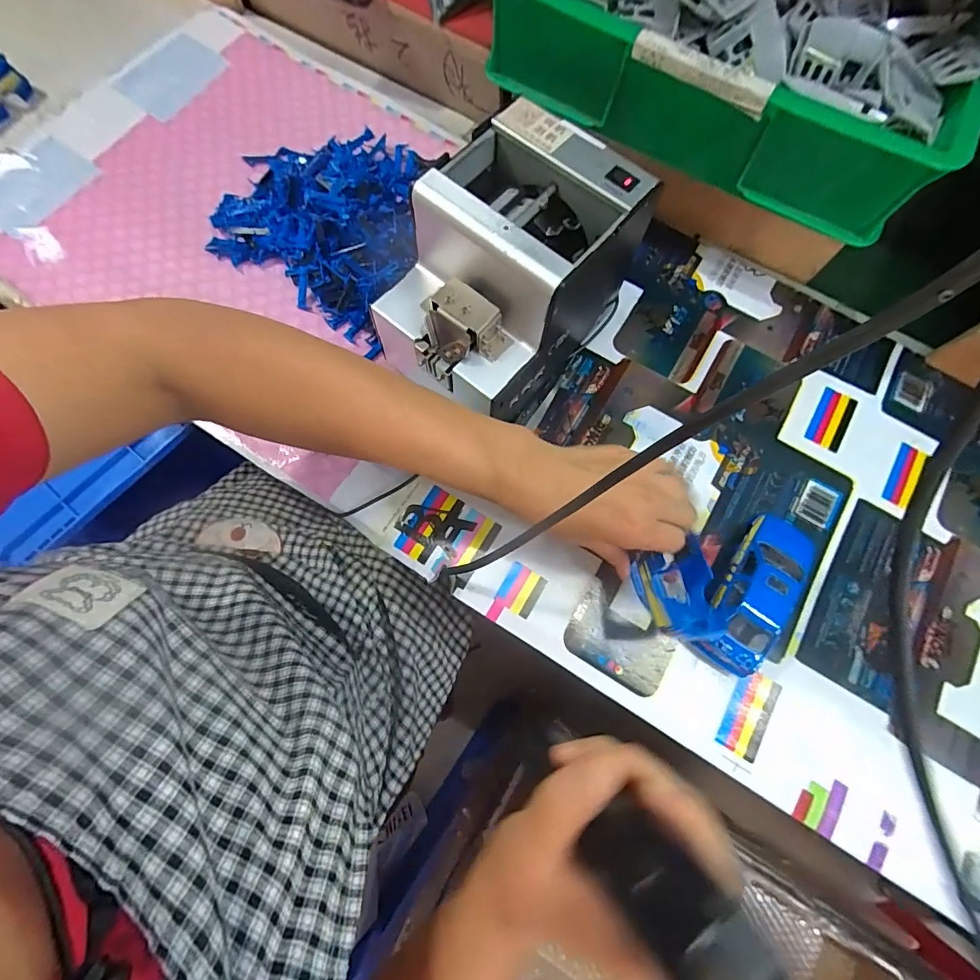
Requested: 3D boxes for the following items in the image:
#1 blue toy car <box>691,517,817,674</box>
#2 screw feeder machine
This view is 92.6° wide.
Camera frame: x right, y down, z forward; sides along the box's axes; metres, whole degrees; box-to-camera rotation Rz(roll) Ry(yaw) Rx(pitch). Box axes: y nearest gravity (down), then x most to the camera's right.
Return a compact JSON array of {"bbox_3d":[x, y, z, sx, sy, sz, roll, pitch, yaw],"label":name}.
[{"bbox_3d":[0.205,0.078,0.366,0.055,0.040,0.125,34,75,8],"label":"blue toy car"},{"bbox_3d":[0.010,-0.158,0.373,0.124,0.149,0.170,37,75,9],"label":"screw feeder machine"}]

